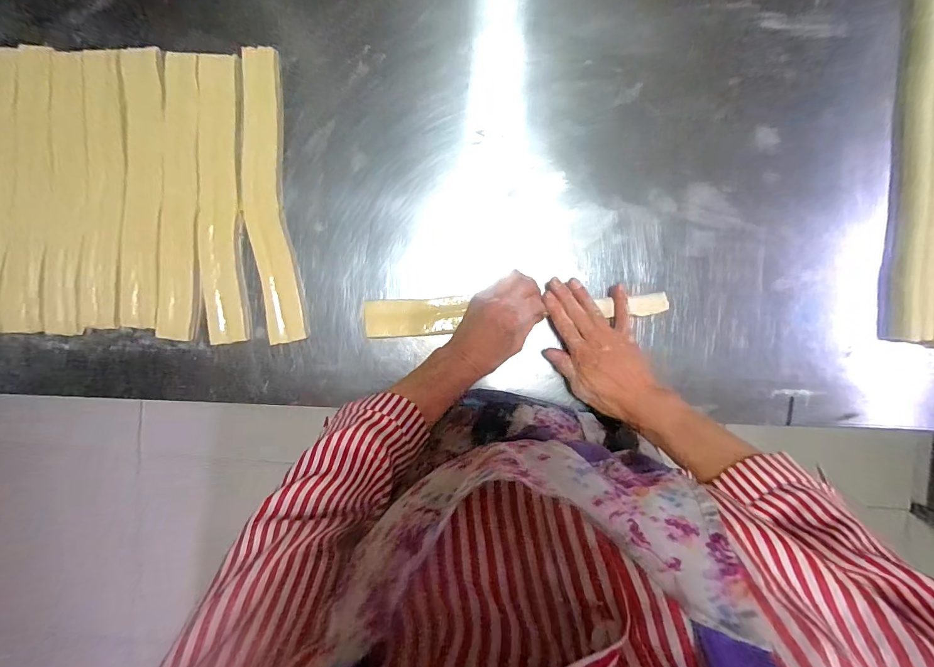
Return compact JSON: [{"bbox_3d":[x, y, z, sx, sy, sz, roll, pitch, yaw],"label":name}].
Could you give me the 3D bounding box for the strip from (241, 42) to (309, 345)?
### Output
[{"bbox_3d":[-0.236,-0.161,0.502,0.055,0.006,0.340,-6,91,0],"label":"strip"}]

